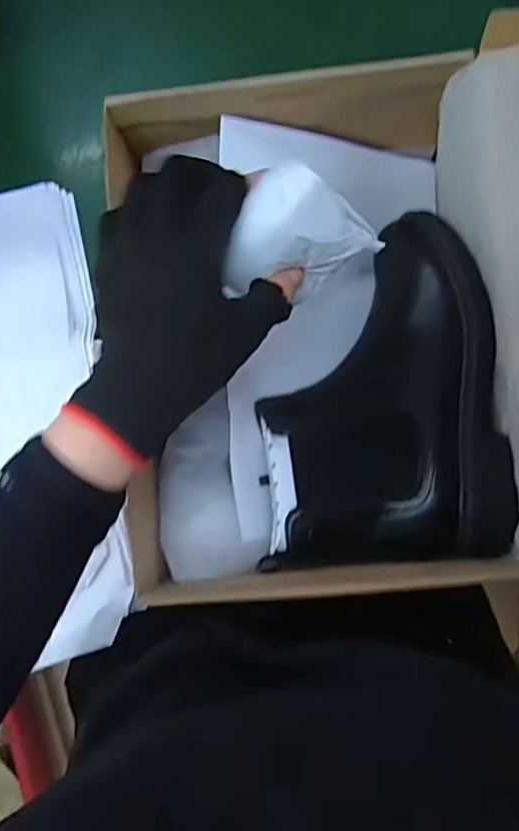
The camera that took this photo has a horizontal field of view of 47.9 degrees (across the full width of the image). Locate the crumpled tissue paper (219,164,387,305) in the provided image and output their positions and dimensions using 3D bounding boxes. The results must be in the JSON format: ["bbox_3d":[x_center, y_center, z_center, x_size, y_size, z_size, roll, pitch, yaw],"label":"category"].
[{"bbox_3d":[0.020,-0.098,0.318,0.083,0.052,0.048,-34,83,0],"label":"crumpled tissue paper"}]

